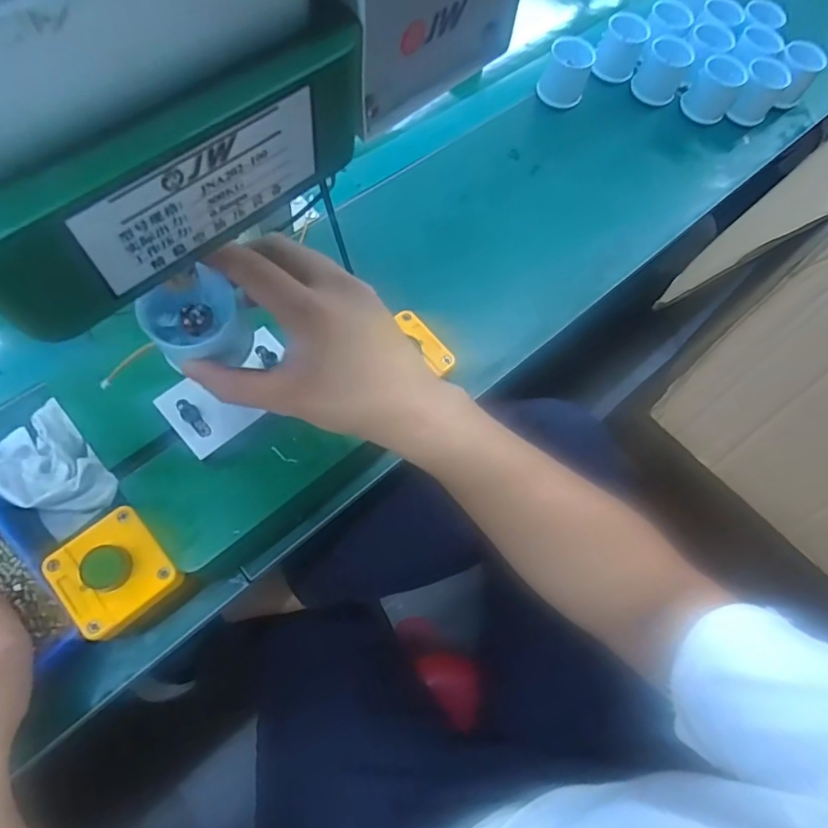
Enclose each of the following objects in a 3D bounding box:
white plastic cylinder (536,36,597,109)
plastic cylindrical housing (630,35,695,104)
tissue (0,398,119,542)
[{"bbox_3d":[0.182,-0.411,0.659,0.054,0.053,0.067,18,67,0],"label":"white plastic cylinder"},{"bbox_3d":[0.302,-0.419,0.676,0.055,0.055,0.051,2,67,-5],"label":"plastic cylindrical housing"},{"bbox_3d":[-0.286,0.041,0.432,0.101,0.025,0.070,41,70,11],"label":"tissue"}]

